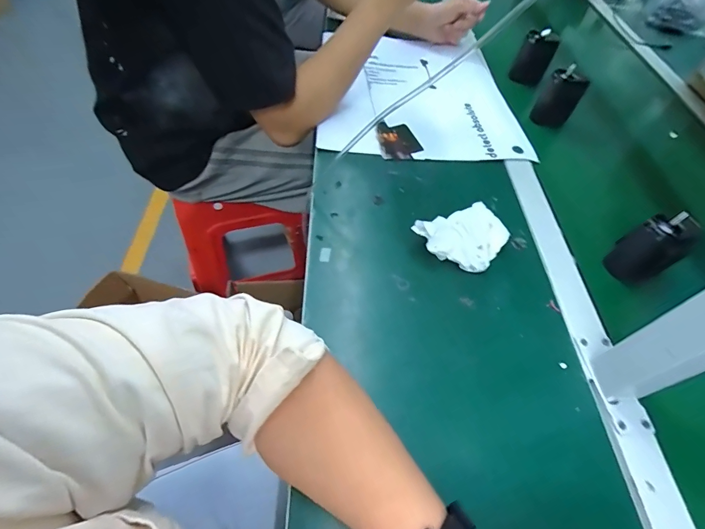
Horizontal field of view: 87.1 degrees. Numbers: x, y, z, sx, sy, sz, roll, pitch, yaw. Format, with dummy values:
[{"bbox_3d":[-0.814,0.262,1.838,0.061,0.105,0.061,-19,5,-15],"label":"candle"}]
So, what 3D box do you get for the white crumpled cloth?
[{"bbox_3d":[0.145,-0.036,0.459,0.122,0.041,0.080,-28,62,-23],"label":"white crumpled cloth"}]

